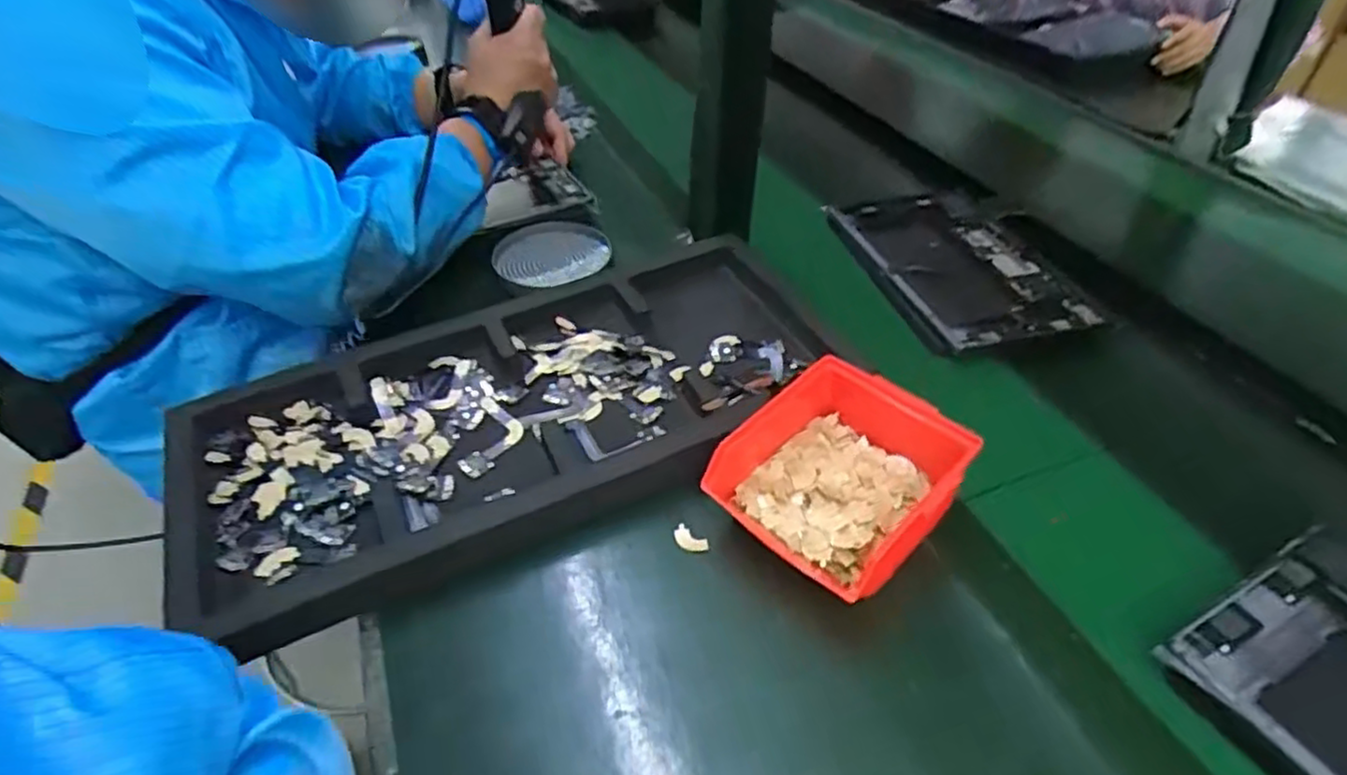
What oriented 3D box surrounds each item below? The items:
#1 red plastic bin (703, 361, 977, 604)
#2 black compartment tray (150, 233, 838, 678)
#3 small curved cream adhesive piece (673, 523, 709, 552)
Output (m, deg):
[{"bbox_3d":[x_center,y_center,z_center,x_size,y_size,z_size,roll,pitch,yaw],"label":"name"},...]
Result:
[{"bbox_3d":[0.111,0.060,0.473,0.135,0.078,0.122,-34,55,-30],"label":"red plastic bin"},{"bbox_3d":[-0.111,0.010,0.554,0.513,0.037,0.247,-20,49,-21],"label":"black compartment tray"},{"bbox_3d":[0.011,0.104,0.481,0.025,0.004,0.014,29,51,25],"label":"small curved cream adhesive piece"}]

